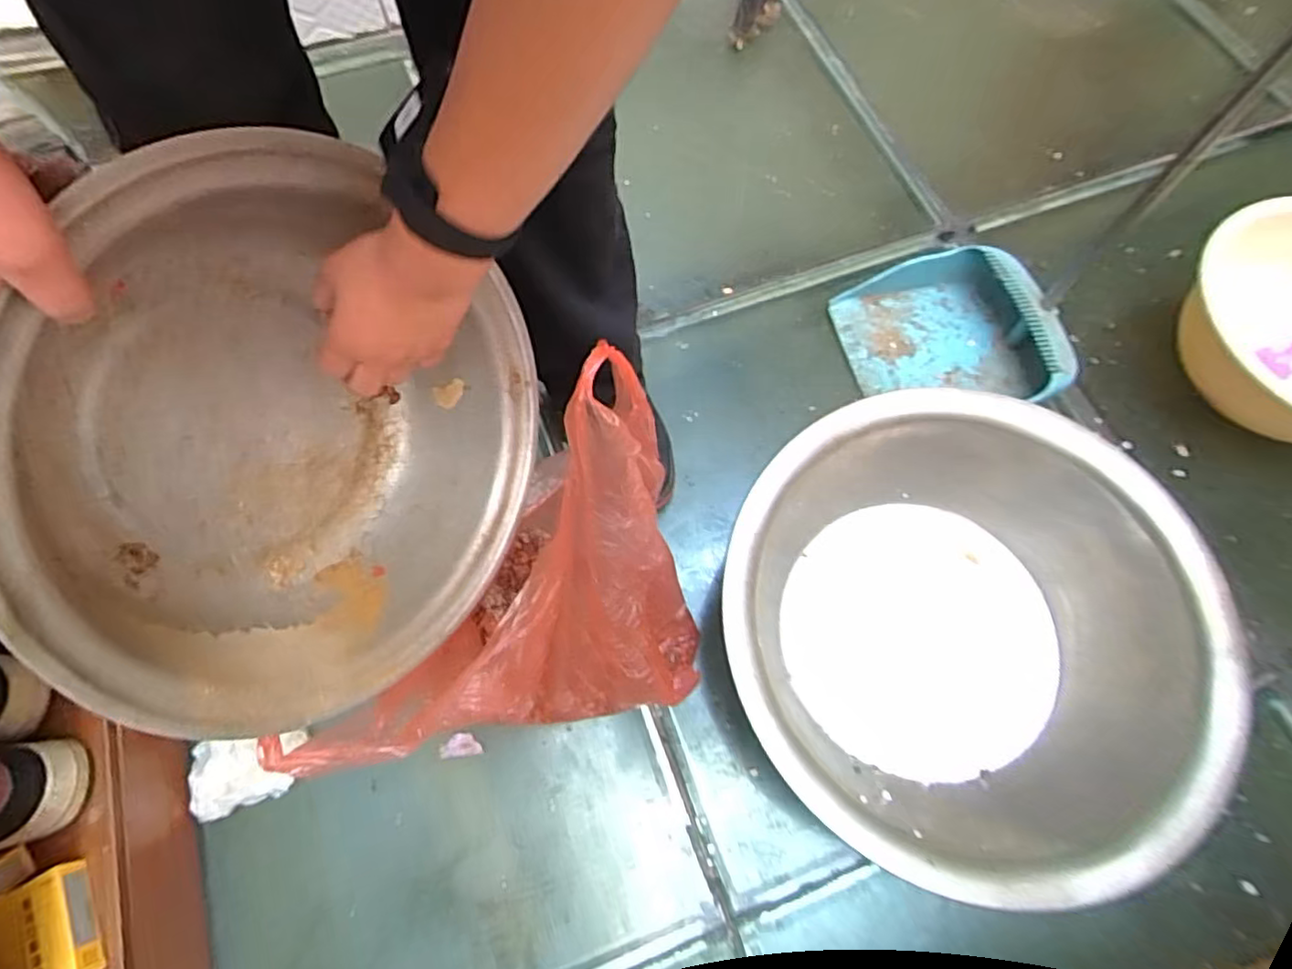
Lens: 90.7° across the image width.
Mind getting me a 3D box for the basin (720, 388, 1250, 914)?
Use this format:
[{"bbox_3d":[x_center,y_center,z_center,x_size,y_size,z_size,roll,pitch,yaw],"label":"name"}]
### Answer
[{"bbox_3d":[0.310,0.154,0.648,0.444,0.183,0.427,0,68,0],"label":"basin"}]

